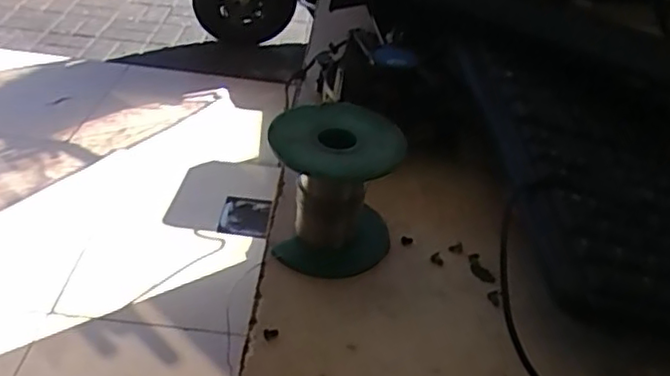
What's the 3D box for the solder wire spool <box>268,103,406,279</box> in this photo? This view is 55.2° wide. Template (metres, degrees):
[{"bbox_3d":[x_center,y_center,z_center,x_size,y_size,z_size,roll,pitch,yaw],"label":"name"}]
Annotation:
[{"bbox_3d":[0.000,0.001,0.341,0.062,0.072,0.062,4,38,-3],"label":"solder wire spool"}]

